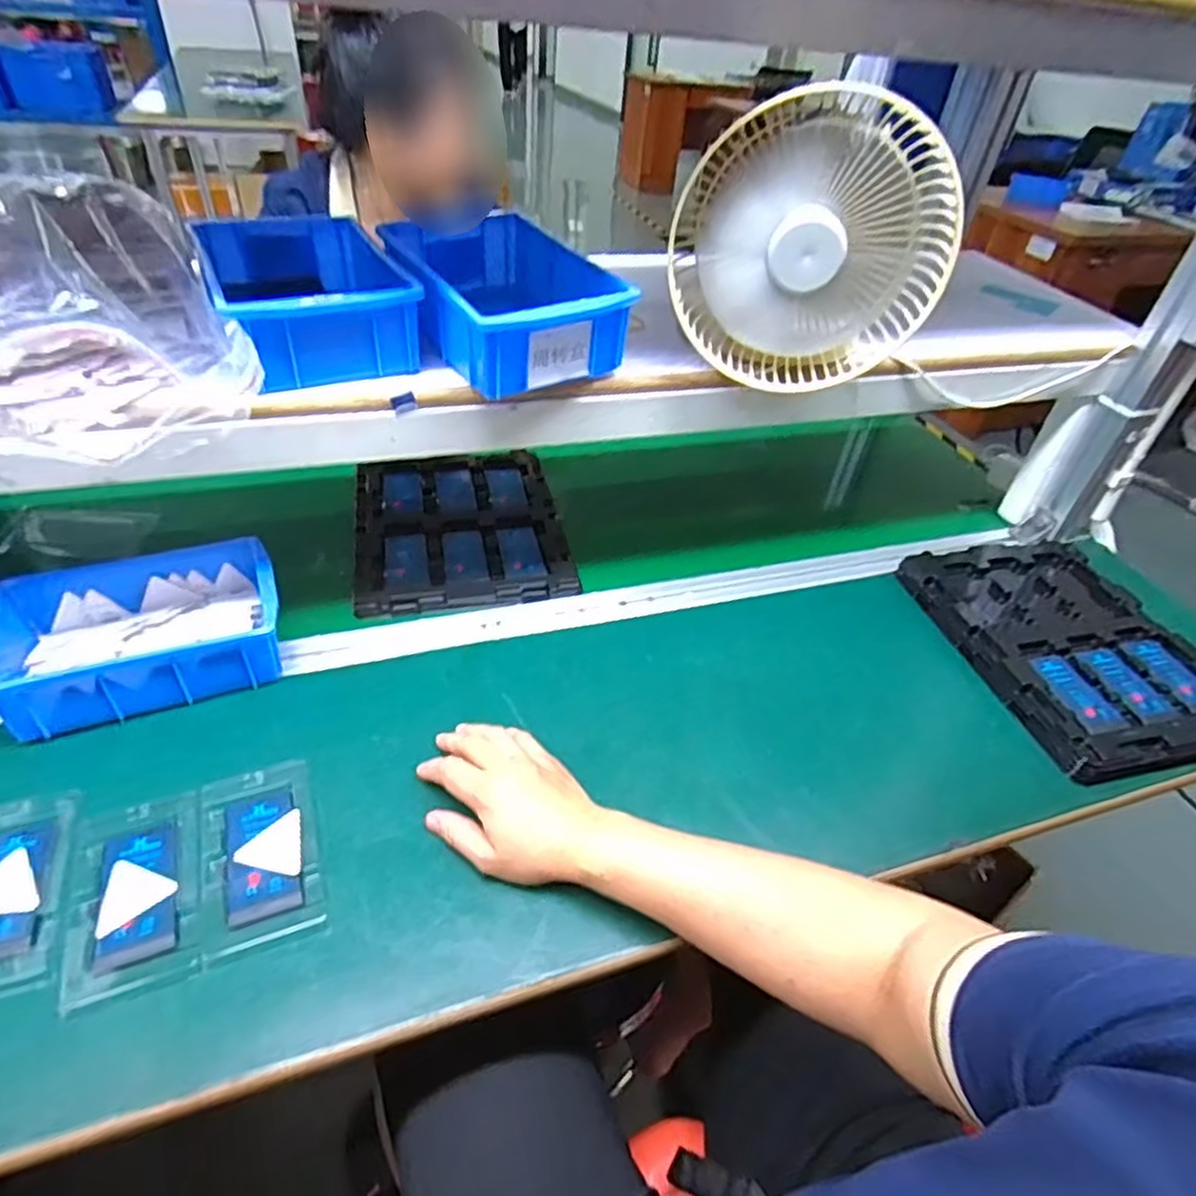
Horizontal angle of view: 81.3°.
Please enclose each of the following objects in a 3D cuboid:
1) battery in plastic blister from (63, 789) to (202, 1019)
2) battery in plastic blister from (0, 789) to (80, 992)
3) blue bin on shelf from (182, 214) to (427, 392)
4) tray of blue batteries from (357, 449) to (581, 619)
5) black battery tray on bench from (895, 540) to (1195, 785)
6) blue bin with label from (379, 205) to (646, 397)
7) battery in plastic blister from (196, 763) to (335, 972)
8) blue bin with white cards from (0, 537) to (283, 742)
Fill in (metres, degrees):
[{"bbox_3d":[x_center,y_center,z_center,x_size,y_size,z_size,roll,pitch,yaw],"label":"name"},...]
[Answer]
[{"bbox_3d":[-0.298,0.190,0.451,0.072,0.013,0.126,-12,44,-20],"label":"battery in plastic blister"},{"bbox_3d":[-0.379,0.185,0.443,0.069,0.011,0.132,-11,44,-19],"label":"battery in plastic blister"},{"bbox_3d":[-0.227,-0.234,0.543,0.134,0.061,0.202,-15,46,-23],"label":"blue bin on shelf"},{"bbox_3d":[-0.152,-0.082,0.768,0.216,0.017,0.264,-5,43,-14],"label":"tray of blue batteries"},{"bbox_3d":[0.470,0.045,0.701,0.223,0.039,0.288,-6,43,-14],"label":"black battery tray on bench"},{"bbox_3d":[-0.081,-0.240,0.563,0.130,0.067,0.202,-22,48,-28],"label":"blue bin with label"},{"bbox_3d":[-0.230,0.175,0.476,0.073,0.015,0.128,-12,44,-20],"label":"battery in plastic blister"},{"bbox_3d":[-0.375,0.024,0.577,0.202,0.062,0.146,-13,45,-21],"label":"blue bin with white cards"}]

